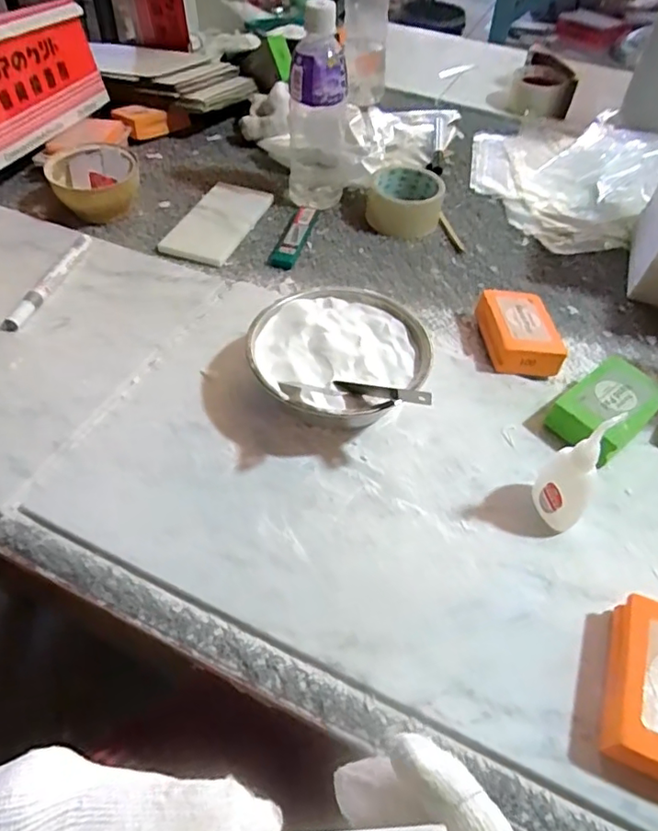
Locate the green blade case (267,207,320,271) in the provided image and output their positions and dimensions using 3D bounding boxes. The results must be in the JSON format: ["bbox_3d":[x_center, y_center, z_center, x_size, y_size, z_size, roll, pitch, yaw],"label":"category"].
[{"bbox_3d":[-0.039,-0.205,0.643,0.025,0.007,0.109,22,54,-3],"label":"green blade case"}]

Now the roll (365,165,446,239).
[{"bbox_3d":[0.090,-0.257,0.673,0.089,0.041,0.084,6,50,1],"label":"roll"}]

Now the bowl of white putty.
[{"bbox_3d":[0.008,-0.043,0.477,0.140,0.054,0.140,2,50,-2],"label":"bowl of white putty"}]

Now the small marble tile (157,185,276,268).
[{"bbox_3d":[-0.128,-0.228,0.659,0.078,0.012,0.157,14,51,8],"label":"small marble tile"}]

